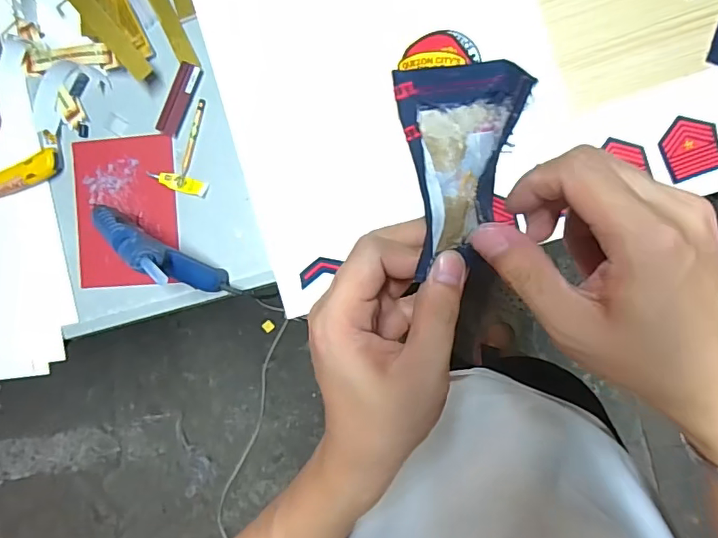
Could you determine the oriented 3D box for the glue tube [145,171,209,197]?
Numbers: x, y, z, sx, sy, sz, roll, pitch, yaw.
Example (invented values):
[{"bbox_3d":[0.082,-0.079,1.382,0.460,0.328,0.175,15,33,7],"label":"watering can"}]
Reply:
[{"bbox_3d":[-0.238,-0.113,0.663,0.083,0.013,0.021,14,93,4],"label":"glue tube"}]

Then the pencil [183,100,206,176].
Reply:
[{"bbox_3d":[-0.215,-0.171,0.661,0.010,0.004,0.100,17,94,5],"label":"pencil"}]

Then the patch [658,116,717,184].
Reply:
[{"bbox_3d":[0.388,-0.143,0.596,0.065,0.004,0.069,-19,85,5],"label":"patch"}]

